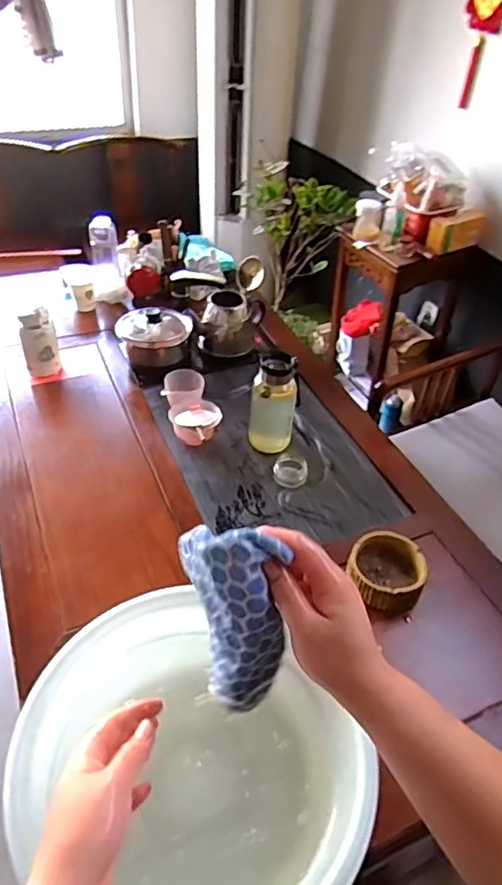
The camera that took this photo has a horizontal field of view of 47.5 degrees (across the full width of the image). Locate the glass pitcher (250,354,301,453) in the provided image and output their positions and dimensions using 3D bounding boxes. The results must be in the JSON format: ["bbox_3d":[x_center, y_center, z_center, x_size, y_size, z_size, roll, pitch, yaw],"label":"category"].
[{"bbox_3d":[0.047,-0.081,1.109,0.083,0.180,0.080,3,42,-2],"label":"glass pitcher"}]

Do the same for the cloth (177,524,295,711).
[{"bbox_3d":[-0.011,0.140,0.458,0.063,0.167,0.058,-13,24,-19],"label":"cloth"}]

